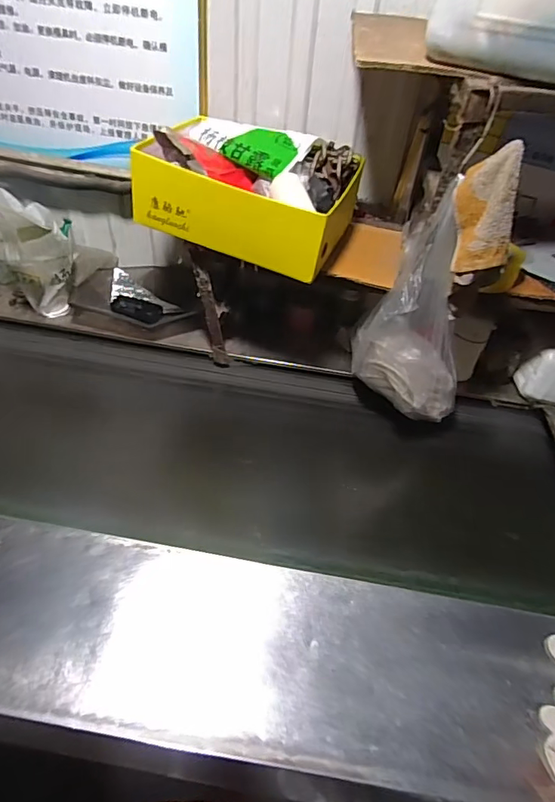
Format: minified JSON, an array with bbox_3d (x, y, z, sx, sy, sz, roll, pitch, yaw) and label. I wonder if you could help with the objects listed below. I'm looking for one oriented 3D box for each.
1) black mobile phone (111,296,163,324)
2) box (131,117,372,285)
[{"bbox_3d":[-0.316,-0.208,1.084,0.119,0.022,0.054,16,44,9],"label":"black mobile phone"},{"bbox_3d":[-0.044,-0.368,0.830,0.337,0.137,0.246,18,44,11],"label":"box"}]

